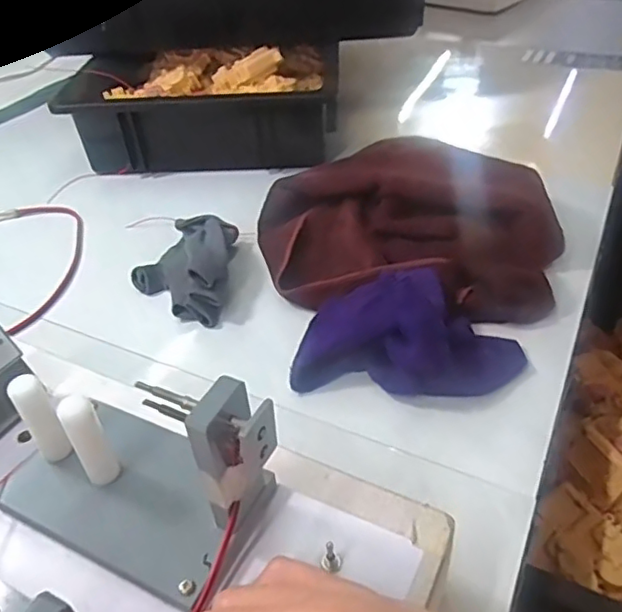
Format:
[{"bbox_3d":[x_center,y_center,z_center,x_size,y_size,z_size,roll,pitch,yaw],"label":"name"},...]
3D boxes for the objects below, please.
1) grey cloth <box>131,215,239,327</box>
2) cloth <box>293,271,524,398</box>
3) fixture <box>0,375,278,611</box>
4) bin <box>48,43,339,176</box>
[{"bbox_3d":[-0.112,-0.039,0.517,0.087,0.046,0.125,-3,40,1],"label":"grey cloth"},{"bbox_3d":[0.073,0.013,0.428,0.160,0.055,0.101,4,41,9],"label":"cloth"},{"bbox_3d":[-0.085,0.067,0.259,0.134,0.077,0.070,16,44,22],"label":"fixture"},{"bbox_3d":[-0.120,-0.253,0.729,0.290,0.086,0.219,0,41,5],"label":"bin"}]

